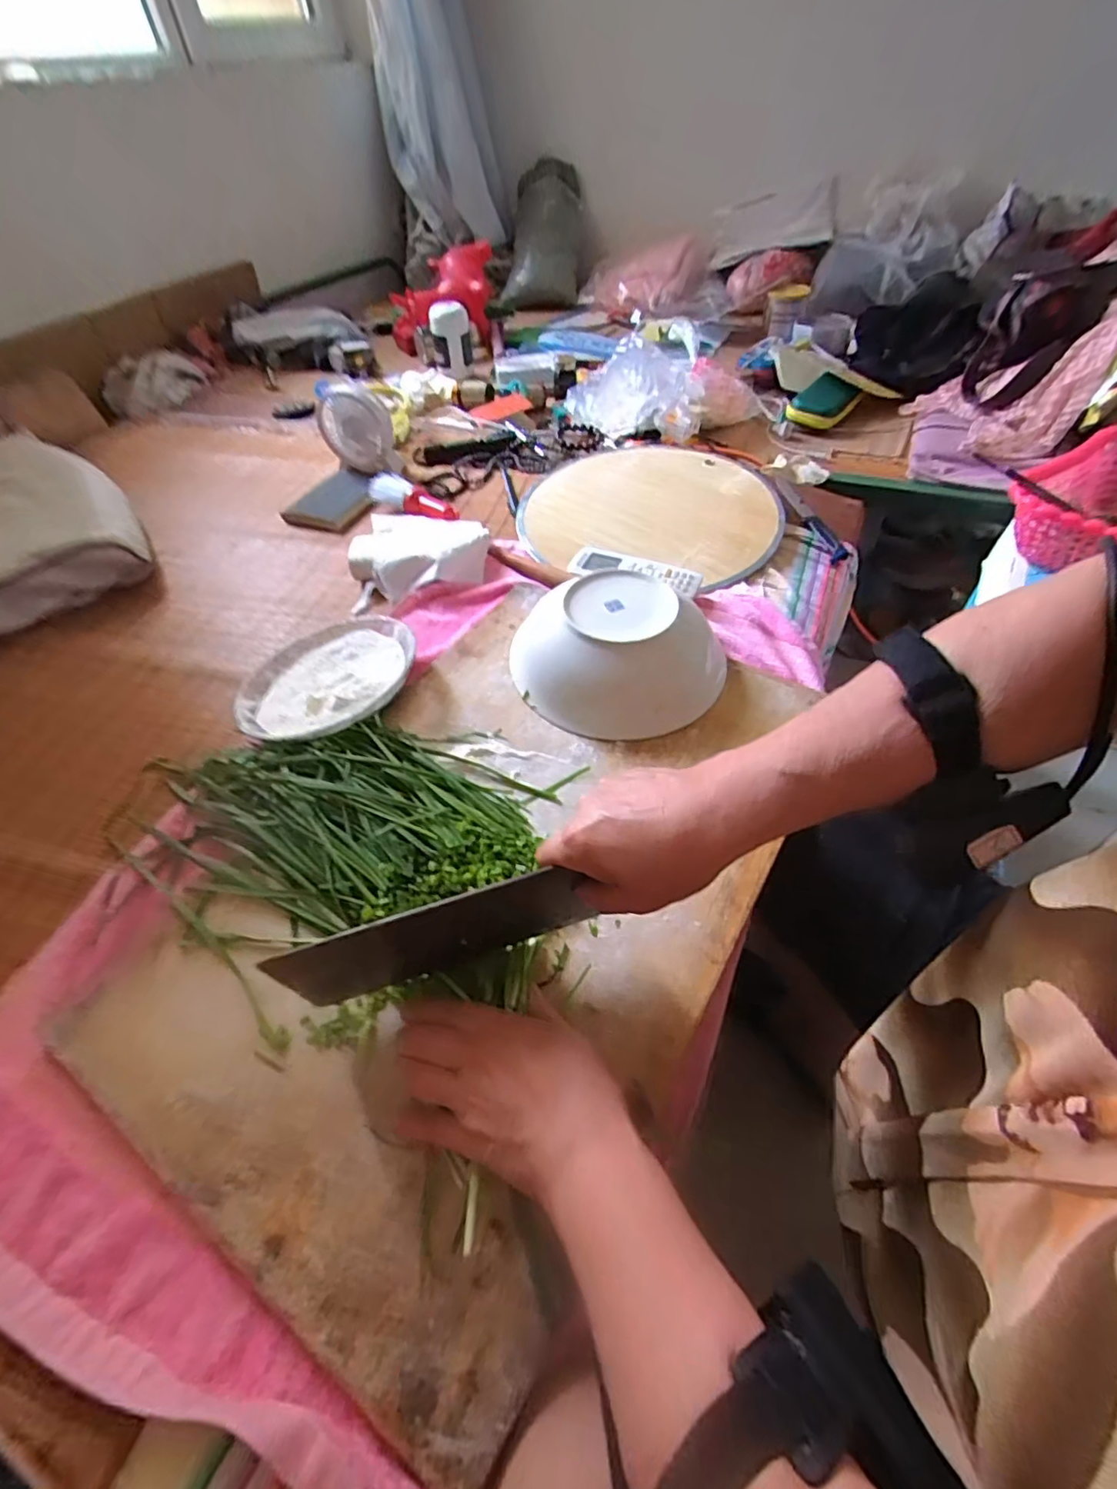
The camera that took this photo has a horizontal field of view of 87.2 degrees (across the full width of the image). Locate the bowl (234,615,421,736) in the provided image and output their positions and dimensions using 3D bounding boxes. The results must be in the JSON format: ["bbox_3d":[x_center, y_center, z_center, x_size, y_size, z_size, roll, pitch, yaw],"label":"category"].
[{"bbox_3d":[-0.231,-0.059,0.597,0.175,0.057,0.167,-2,49,2],"label":"bowl"}]

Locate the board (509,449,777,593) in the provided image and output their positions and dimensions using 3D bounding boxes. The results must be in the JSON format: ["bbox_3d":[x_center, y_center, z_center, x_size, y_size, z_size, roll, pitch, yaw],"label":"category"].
[{"bbox_3d":[0.129,-0.328,0.798,0.334,0.019,0.300,8,52,6],"label":"board"}]

